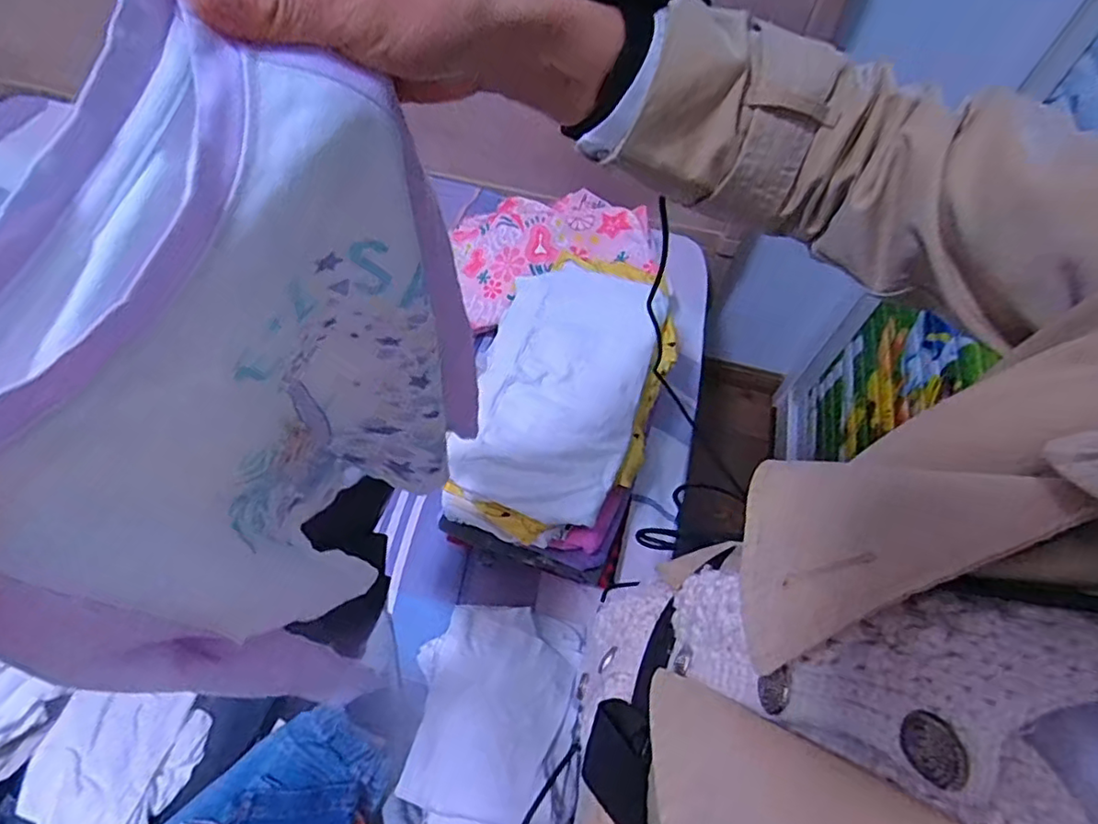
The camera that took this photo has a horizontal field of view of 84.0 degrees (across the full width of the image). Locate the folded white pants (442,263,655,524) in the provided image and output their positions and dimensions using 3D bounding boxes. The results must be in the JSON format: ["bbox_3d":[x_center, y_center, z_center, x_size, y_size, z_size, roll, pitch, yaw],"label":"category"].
[{"bbox_3d":[0.014,-0.037,0.757,0.202,0.033,0.345,20,61,7],"label":"folded white pants"}]

